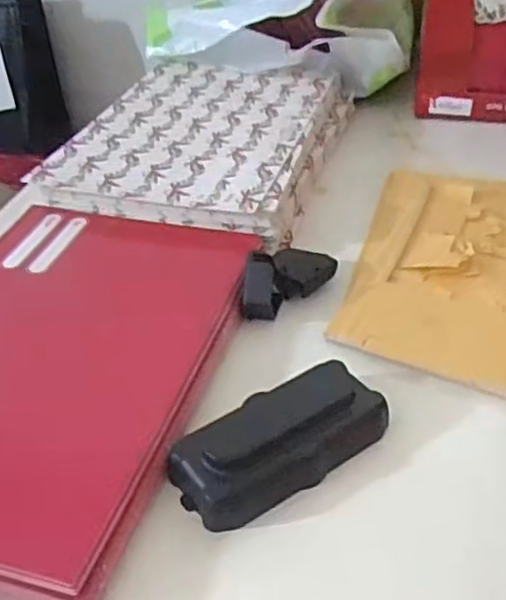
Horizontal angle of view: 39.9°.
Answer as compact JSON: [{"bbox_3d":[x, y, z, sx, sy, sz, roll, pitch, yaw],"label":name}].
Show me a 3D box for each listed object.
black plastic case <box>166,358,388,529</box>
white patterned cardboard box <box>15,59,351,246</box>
[{"bbox_3d":[0.013,0.064,0.338,0.104,0.023,0.049,-24,43,-27],"label":"black plastic case"},{"bbox_3d":[-0.034,-0.134,0.579,0.193,0.036,0.258,9,38,14],"label":"white patterned cardboard box"}]

